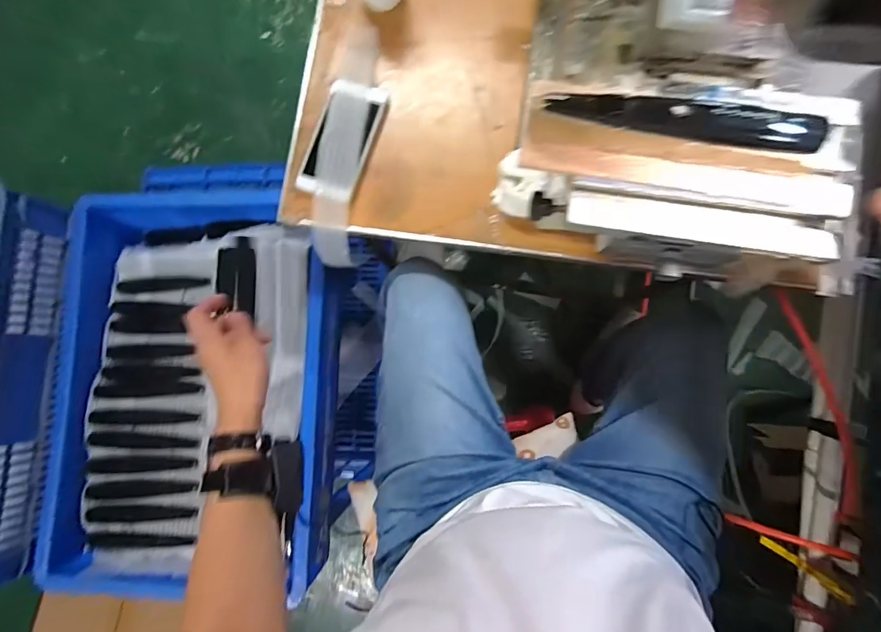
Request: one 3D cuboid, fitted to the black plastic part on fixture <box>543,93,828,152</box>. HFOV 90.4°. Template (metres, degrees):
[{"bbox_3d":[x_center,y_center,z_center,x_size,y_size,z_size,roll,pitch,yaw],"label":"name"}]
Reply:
[{"bbox_3d":[0.159,-0.130,0.289,0.173,0.017,0.020,10,85,6],"label":"black plastic part on fixture"}]

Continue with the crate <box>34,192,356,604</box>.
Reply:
[{"bbox_3d":[-0.376,0.076,0.736,0.438,0.189,0.662,0,84,5],"label":"crate"}]

